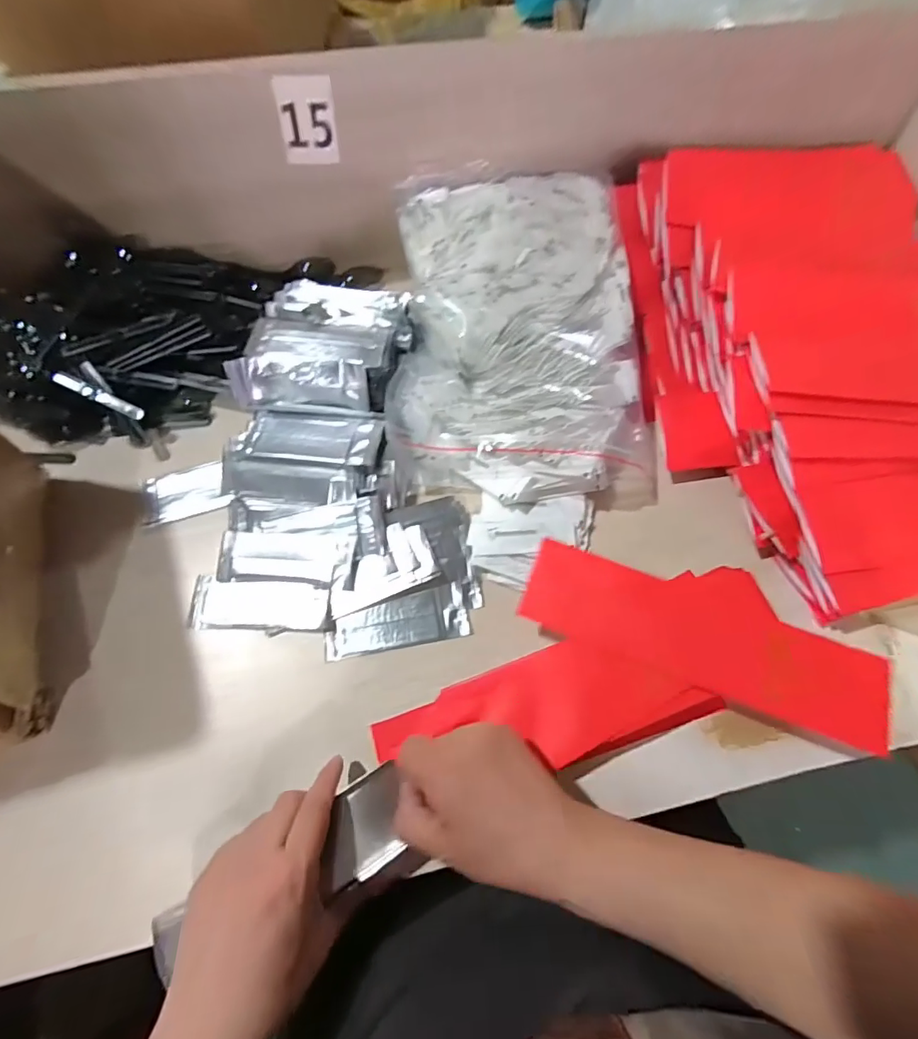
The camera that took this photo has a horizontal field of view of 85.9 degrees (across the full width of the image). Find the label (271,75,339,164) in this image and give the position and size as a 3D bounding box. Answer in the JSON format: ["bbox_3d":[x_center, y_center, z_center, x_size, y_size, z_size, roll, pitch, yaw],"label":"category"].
[{"bbox_3d":[-0.140,-0.368,0.457,0.050,0.067,0.005,-8,63,-10],"label":"label"}]

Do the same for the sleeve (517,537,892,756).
[{"bbox_3d":[0.194,0.096,0.394,0.277,0.010,0.074,20,70,6],"label":"sleeve"}]

